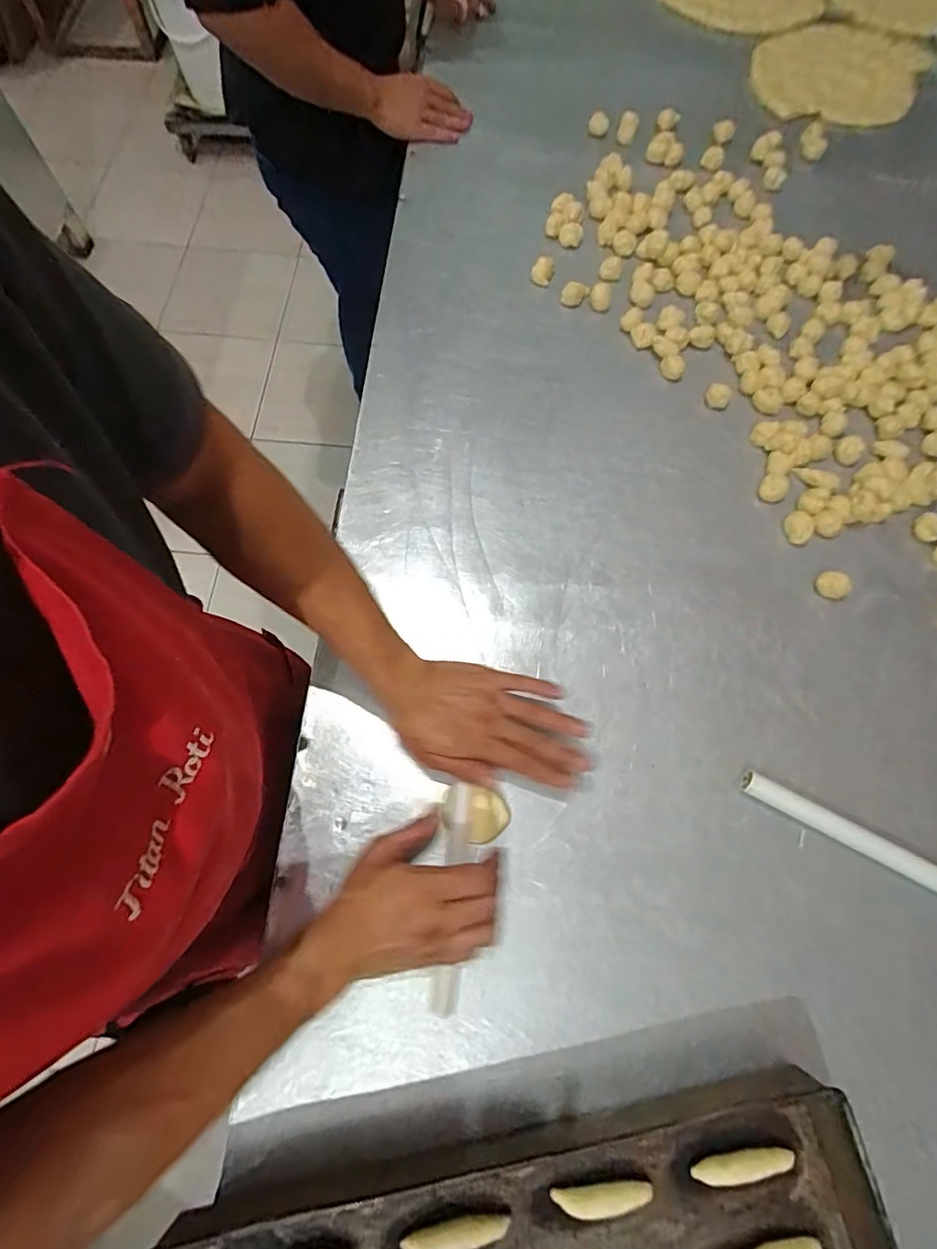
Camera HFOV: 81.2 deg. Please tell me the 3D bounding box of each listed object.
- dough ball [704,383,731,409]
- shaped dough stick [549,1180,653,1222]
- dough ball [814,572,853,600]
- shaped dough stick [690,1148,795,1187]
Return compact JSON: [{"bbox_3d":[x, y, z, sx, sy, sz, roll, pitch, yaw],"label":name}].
[{"bbox_3d":[0.315,-0.290,0.689,0.030,0.019,0.025,28,72,9],"label":"dough ball"},{"bbox_3d":[0.102,0.439,0.414,0.076,0.012,0.018,-1,70,-2],"label":"shaped dough stick"},{"bbox_3d":[0.404,-0.044,0.603,0.033,0.015,0.031,0,70,-1],"label":"dough ball"},{"bbox_3d":[0.215,0.423,0.426,0.081,0.014,0.020,-3,70,-2],"label":"shaped dough stick"}]

